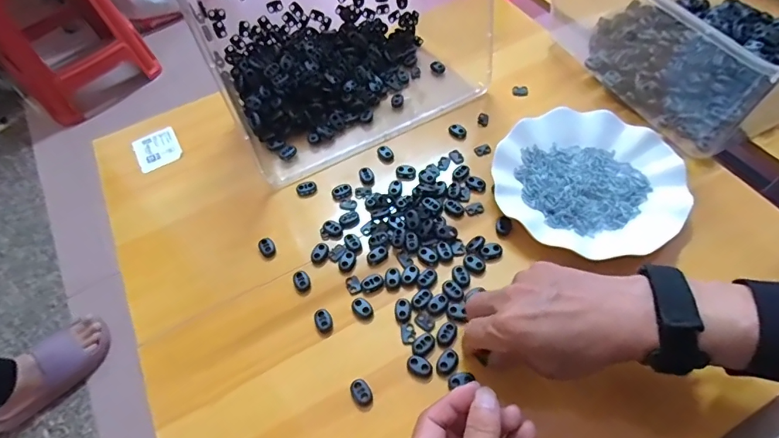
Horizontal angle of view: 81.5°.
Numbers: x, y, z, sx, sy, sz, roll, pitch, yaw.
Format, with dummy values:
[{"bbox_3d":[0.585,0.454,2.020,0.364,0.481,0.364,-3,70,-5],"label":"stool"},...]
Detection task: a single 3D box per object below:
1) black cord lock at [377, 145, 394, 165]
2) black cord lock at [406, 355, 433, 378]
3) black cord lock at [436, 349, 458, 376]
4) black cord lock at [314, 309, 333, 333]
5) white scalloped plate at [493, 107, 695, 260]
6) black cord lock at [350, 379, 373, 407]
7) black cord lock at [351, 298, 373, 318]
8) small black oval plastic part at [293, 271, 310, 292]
[{"bbox_3d":[-0.005,-0.074,0.515,0.016,0.006,0.026,-27,58,-14],"label":"black cord lock"},{"bbox_3d":[0.025,0.123,0.378,0.021,0.005,0.014,30,63,22],"label":"black cord lock"},{"bbox_3d":[0.049,0.120,0.380,0.015,0.004,0.021,38,66,25],"label":"black cord lock"},{"bbox_3d":[-0.060,0.091,0.408,0.015,0.006,0.021,-16,56,-7],"label":"black cord lock"},{"bbox_3d":[0.202,-0.040,0.461,0.178,0.018,0.179,-2,56,3],"label":"white scalloped plate"},{"bbox_3d":[-0.023,0.142,0.371,0.014,0.006,0.021,-25,58,-13],"label":"black cord lock"},{"bbox_3d":[-0.025,0.081,0.413,0.016,0.006,0.021,-38,62,-20],"label":"black cord lock"},{"bbox_3d":[-0.084,0.059,0.431,0.015,0.006,0.021,-25,58,-13],"label":"small black oval plastic part"}]

